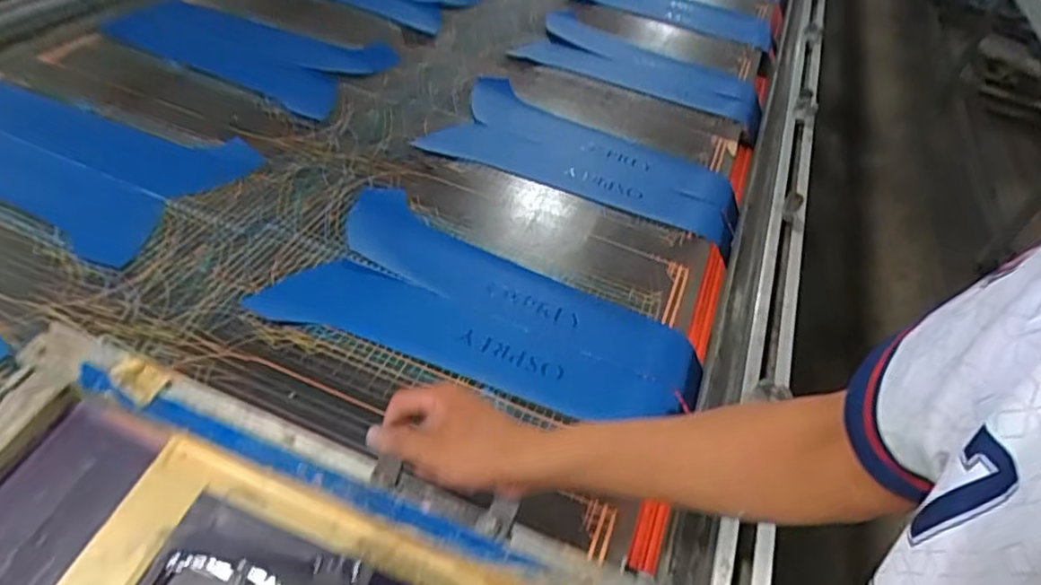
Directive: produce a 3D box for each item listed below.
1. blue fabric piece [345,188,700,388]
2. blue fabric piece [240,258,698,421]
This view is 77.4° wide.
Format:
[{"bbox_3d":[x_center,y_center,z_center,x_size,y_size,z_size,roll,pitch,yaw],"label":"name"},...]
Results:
[{"bbox_3d":[-0.016,-0.009,0.817,0.493,0.015,0.130,27,47,14],"label":"blue fabric piece"},{"bbox_3d":[-0.048,0.051,0.749,0.491,0.018,0.118,17,46,4],"label":"blue fabric piece"}]

